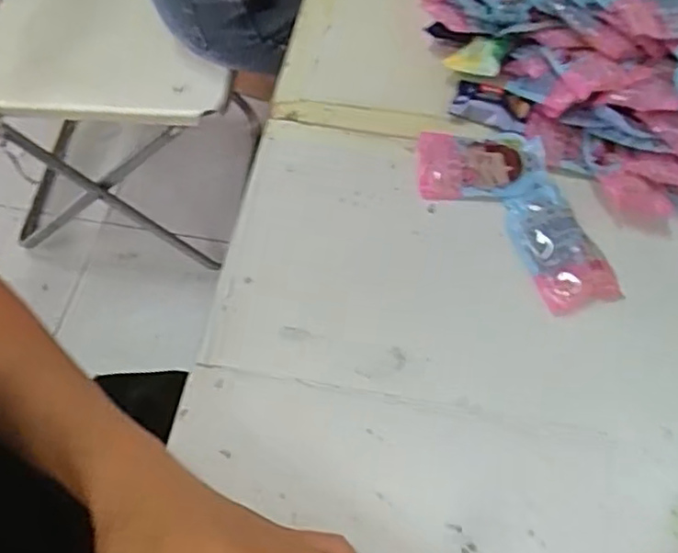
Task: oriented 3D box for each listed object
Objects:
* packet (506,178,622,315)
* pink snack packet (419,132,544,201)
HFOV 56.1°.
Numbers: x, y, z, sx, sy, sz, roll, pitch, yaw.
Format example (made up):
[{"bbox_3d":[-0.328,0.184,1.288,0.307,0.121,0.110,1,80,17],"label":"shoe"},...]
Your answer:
[{"bbox_3d":[0.134,-0.021,0.396,0.044,0.011,0.090,-20,61,-10],"label":"packet"},{"bbox_3d":[0.095,-0.076,0.428,0.081,0.008,0.052,1,59,2],"label":"pink snack packet"}]

